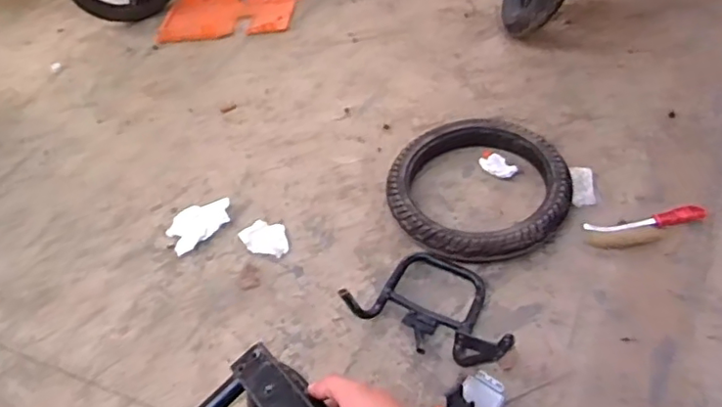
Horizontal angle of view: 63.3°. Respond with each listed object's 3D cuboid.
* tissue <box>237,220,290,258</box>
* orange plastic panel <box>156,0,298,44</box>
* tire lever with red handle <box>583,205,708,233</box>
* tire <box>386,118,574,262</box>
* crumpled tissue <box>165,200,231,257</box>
[{"bbox_3d":[-0.198,0.071,1.207,0.106,0.026,0.068,9,52,14],"label":"tissue"},{"bbox_3d":[-0.404,-0.591,1.793,0.401,0.021,0.245,0,50,7],"label":"orange plastic panel"},{"bbox_3d":[0.540,0.035,1.112,0.218,0.019,0.036,-8,50,0],"label":"tire lever with red handle"},{"bbox_3d":[0.233,-0.027,1.183,0.345,0.072,0.329,-3,50,4],"label":"tire"},{"bbox_3d":[-0.339,0.038,1.234,0.137,0.037,0.093,-27,52,-15],"label":"crumpled tissue"}]

